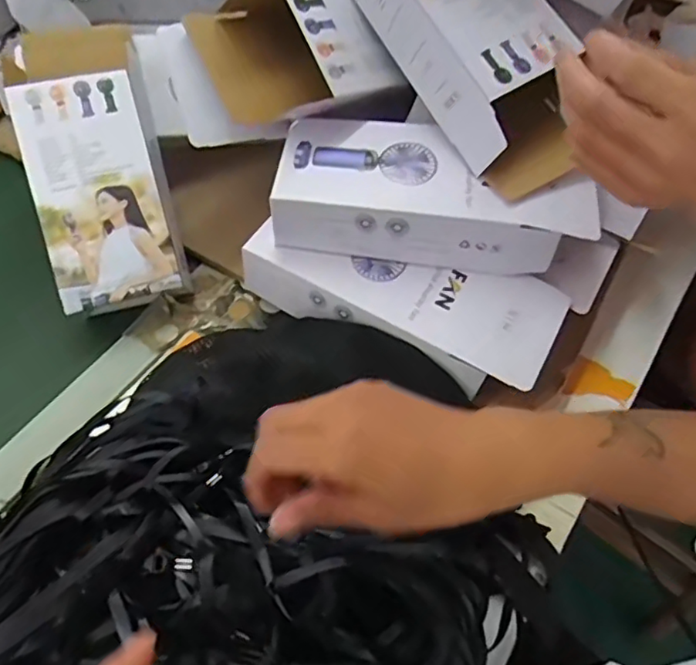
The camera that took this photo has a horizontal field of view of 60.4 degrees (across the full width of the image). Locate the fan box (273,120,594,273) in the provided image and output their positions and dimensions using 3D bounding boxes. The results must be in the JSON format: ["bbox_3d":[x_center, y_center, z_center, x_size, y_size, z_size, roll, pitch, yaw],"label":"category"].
[{"bbox_3d":[0.070,-0.111,0.479,0.248,0.055,0.104,8,59,0],"label":"fan box"}]

